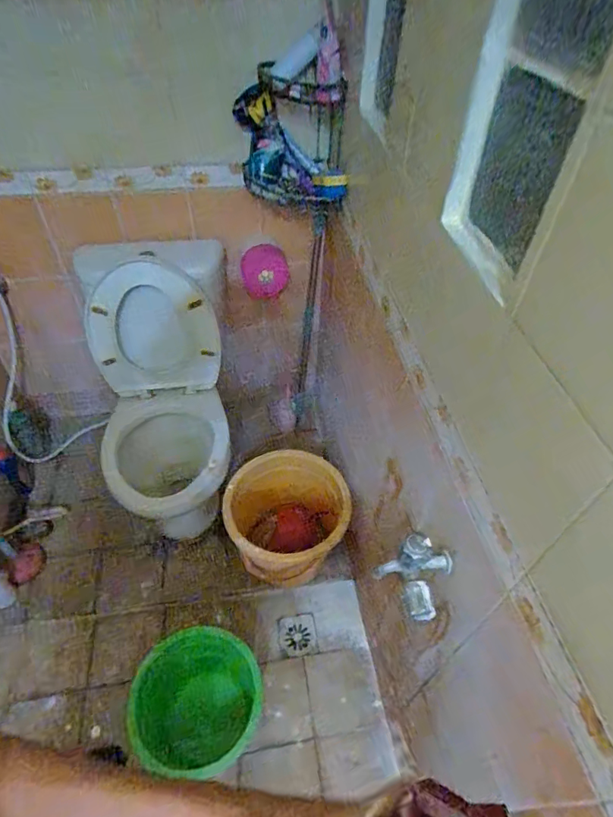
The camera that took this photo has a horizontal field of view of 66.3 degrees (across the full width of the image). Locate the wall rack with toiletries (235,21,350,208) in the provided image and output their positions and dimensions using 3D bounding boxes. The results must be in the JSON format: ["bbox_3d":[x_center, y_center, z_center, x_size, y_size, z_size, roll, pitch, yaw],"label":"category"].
[{"bbox_3d":[-0.041,-0.714,1.206,0.277,0.393,0.272,-2,48,-4],"label":"wall rack with toiletries"}]

